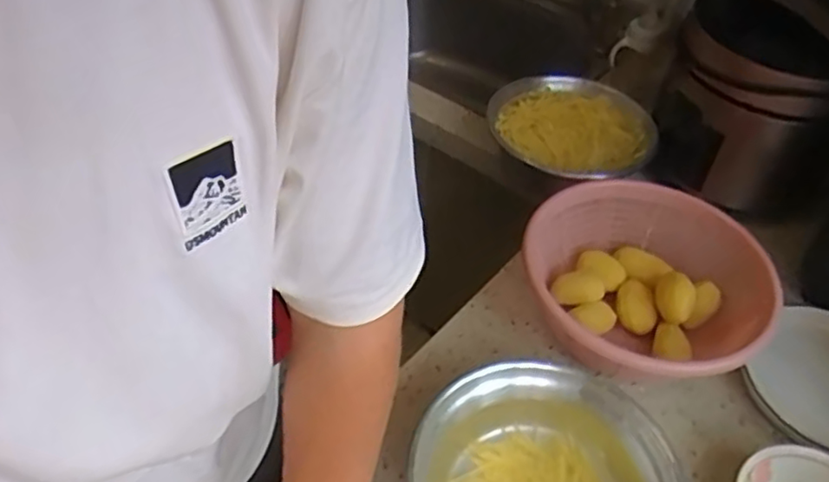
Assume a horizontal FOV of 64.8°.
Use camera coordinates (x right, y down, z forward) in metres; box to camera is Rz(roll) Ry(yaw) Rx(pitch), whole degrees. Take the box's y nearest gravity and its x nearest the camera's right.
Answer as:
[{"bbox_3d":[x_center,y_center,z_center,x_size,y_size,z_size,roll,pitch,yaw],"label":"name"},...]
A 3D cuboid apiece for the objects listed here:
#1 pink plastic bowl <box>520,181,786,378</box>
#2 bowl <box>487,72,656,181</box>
[{"bbox_3d":[0.262,0.058,0.797,0.263,0.115,0.280,2,47,-2],"label":"pink plastic bowl"},{"bbox_3d":[0.241,-0.181,0.990,0.213,0.047,0.223,2,47,-2],"label":"bowl"}]

